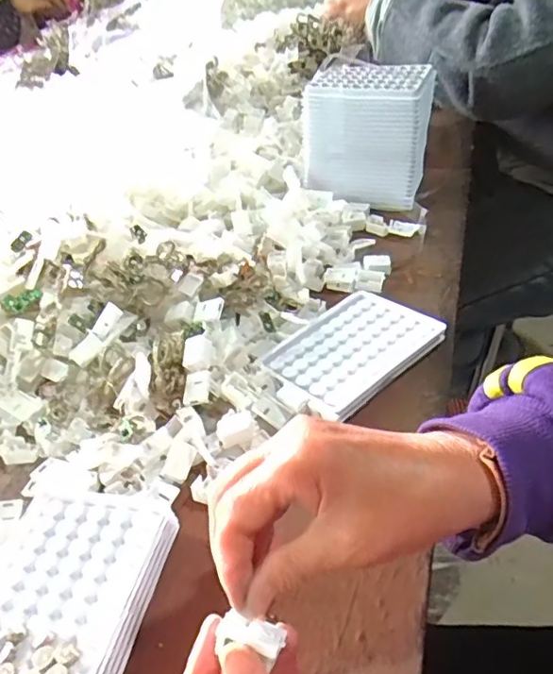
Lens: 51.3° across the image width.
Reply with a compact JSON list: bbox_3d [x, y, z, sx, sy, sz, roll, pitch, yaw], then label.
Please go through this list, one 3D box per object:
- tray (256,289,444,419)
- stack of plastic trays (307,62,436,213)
[{"bbox_3d":[0.062,0.008,0.473,0.128,0.015,0.095,-35,47,-27],"label":"tray"},{"bbox_3d":[0.104,-0.236,0.663,0.138,0.110,0.108,6,42,17],"label":"stack of plastic trays"}]

